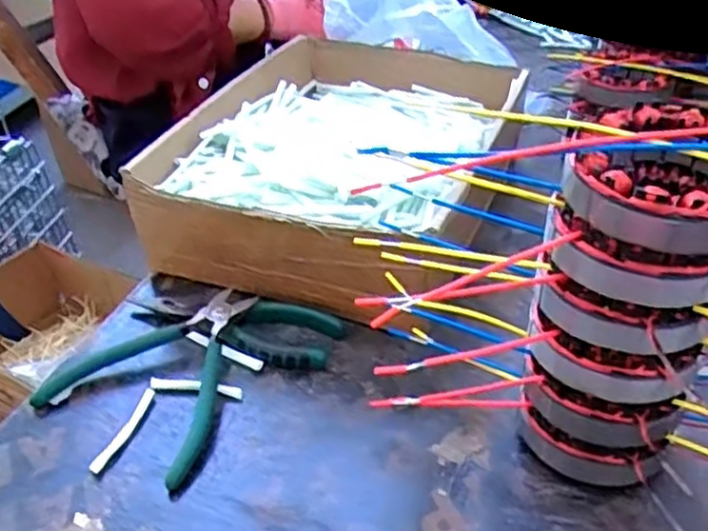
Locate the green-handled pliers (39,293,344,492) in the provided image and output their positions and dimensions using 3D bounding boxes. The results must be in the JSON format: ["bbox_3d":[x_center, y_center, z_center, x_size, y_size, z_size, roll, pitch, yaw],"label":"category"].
[{"bbox_3d":[-0.110,0.059,0.488,0.145,0.030,0.163,21,41,30],"label":"green-handled pliers"}]

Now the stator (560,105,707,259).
[{"bbox_3d":[0.140,-0.037,0.318,0.077,0.034,0.079,-2,36,2],"label":"stator"}]

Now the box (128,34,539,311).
[{"bbox_3d":[-0.003,-0.087,0.629,0.239,0.100,0.356,13,37,20],"label":"box"}]

